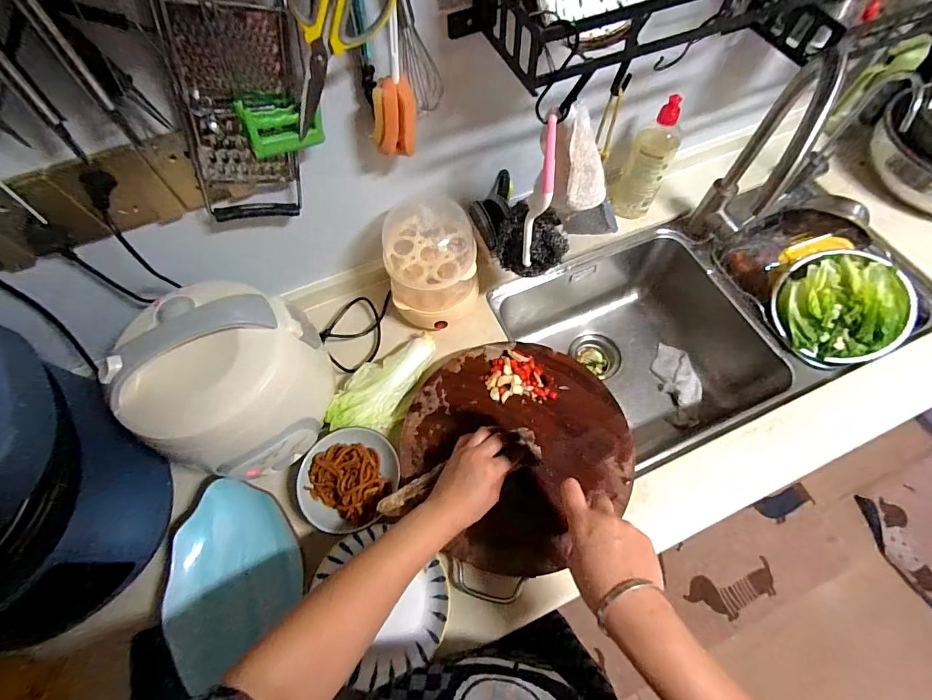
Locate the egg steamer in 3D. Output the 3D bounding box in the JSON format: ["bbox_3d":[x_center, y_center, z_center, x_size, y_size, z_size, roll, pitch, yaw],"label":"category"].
[{"bbox_3d":[-0.053,-0.129,0.625,0.140,0.166,0.125,4,65,3],"label":"egg steamer"}]

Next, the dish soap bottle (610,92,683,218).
[{"bbox_3d":[0.321,-0.328,0.716,0.075,0.205,0.048,22,67,11],"label":"dish soap bottle"}]

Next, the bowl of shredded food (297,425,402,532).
[{"bbox_3d":[-0.164,0.179,0.569,0.130,0.041,0.134,0,65,1],"label":"bowl of shredded food"}]

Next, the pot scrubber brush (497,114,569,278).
[{"bbox_3d":[0.093,-0.182,0.517,0.094,0.191,0.082,8,65,4],"label":"pot scrubber brush"}]

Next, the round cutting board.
[{"bbox_3d":[0.070,0.127,0.580,0.295,0.034,0.302,0,65,1],"label":"round cutting board"}]

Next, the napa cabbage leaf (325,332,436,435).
[{"bbox_3d":[-0.128,0.047,0.634,0.093,0.053,0.188,21,67,10],"label":"napa cabbage leaf"}]

